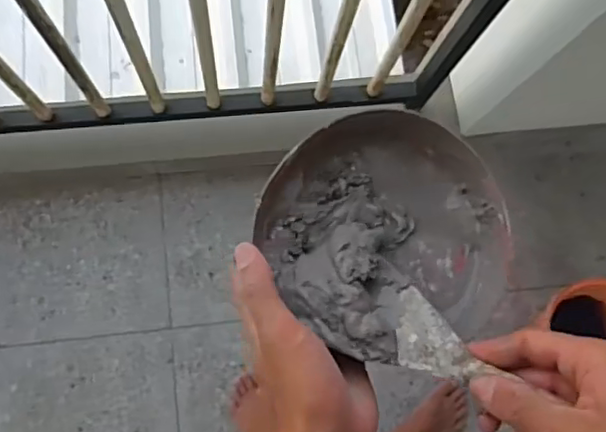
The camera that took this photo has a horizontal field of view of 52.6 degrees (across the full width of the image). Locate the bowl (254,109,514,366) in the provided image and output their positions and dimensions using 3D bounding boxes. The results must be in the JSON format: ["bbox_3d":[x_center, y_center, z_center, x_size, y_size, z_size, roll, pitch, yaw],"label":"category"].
[{"bbox_3d":[0.057,0.010,0.413,0.161,0.057,0.157,1,81,-5],"label":"bowl"}]

